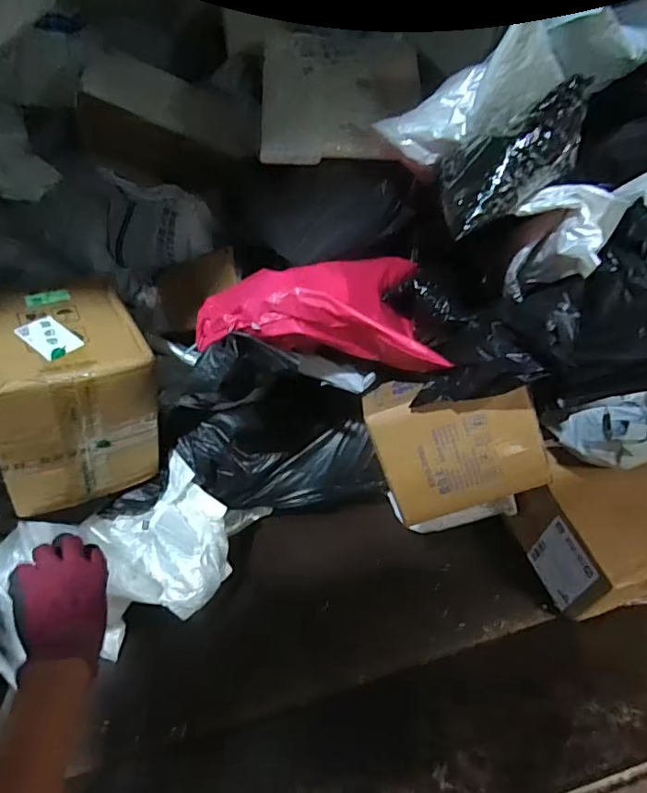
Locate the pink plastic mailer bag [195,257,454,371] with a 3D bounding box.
[{"bbox_3d":[-0.002,-0.076,0.504,0.235,0.098,0.146,-13,43,-9],"label":"pink plastic mailer bag"}]

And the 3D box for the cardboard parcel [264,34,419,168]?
[{"bbox_3d":[0.019,-0.313,0.540,0.161,0.014,0.173,2,72,-6],"label":"cardboard parcel"}]

